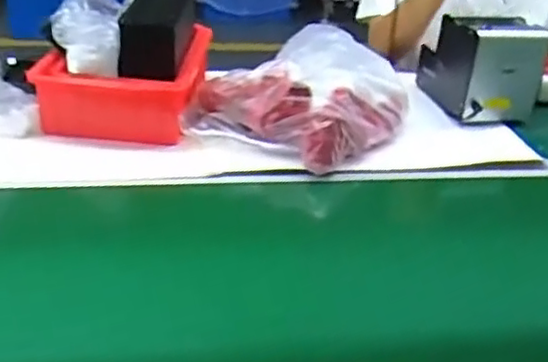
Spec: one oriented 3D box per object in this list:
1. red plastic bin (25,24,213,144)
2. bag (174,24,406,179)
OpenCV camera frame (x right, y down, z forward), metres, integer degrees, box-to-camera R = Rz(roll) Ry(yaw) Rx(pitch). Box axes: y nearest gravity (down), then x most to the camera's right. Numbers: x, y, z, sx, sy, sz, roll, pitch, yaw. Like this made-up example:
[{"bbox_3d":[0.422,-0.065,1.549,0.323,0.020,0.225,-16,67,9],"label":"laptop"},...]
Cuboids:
[{"bbox_3d":[-0.215,-0.154,0.985,0.219,0.074,0.255,4,30,-2],"label":"red plastic bin"},{"bbox_3d":[0.036,-0.126,0.925,0.287,0.100,0.260,11,31,9],"label":"bag"}]

